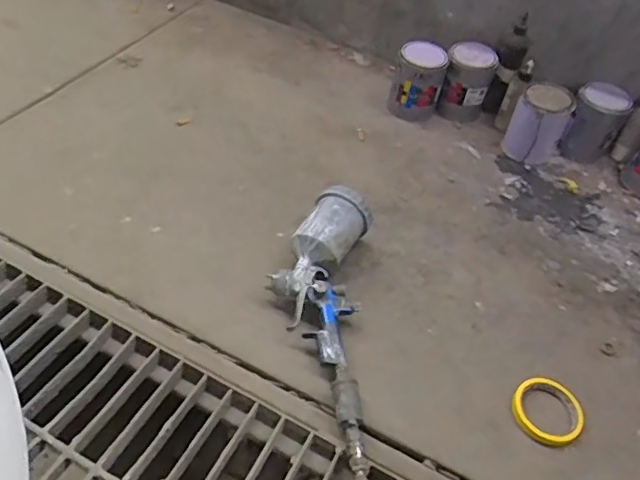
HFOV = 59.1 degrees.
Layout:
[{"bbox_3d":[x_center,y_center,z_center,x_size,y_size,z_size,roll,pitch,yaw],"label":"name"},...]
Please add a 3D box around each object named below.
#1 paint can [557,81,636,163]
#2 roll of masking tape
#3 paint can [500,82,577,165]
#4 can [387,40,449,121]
[{"bbox_3d":[0.587,-0.253,1.213,0.107,0.136,0.129,31,51,19],"label":"paint can"},{"bbox_3d":[0.322,0.239,0.794,0.096,0.018,0.087,36,53,22],"label":"roll of masking tape"},{"bbox_3d":[0.468,-0.252,1.199,0.103,0.130,0.102,4,48,-5],"label":"paint can"},{"bbox_3d":[0.213,-0.350,1.222,0.104,0.126,0.109,16,48,6],"label":"can"}]

